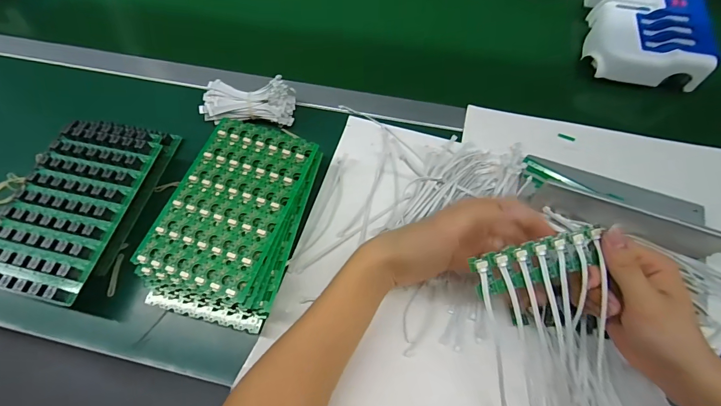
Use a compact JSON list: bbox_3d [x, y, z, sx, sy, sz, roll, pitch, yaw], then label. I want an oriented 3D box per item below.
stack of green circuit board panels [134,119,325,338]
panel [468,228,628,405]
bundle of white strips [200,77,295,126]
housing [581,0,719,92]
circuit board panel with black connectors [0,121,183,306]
[{"bbox_3d":[-0.134,0.018,0.392,0.135,0.058,0.209,13,63,7],"label":"stack of green circuit board panels"},{"bbox_3d":[0.170,0.134,0.314,0.102,0.065,0.236,-25,103,-12],"label":"panel"},{"bbox_3d":[-0.145,-0.130,0.472,0.116,0.047,0.052,-3,62,-1],"label":"bundle of white strips"},{"bbox_3d":[0.411,-0.256,0.523,0.141,0.059,0.175,14,63,8],"label":"housing"},{"bbox_3d":[-0.306,-0.003,0.405,0.121,0.053,0.218,11,63,6],"label":"circuit board panel with black connectors"}]

